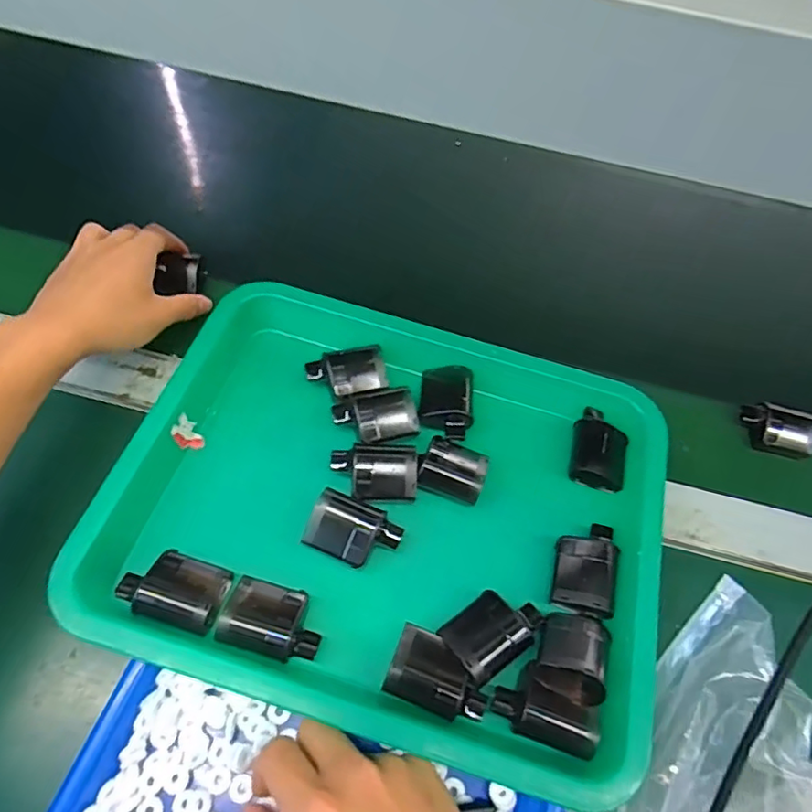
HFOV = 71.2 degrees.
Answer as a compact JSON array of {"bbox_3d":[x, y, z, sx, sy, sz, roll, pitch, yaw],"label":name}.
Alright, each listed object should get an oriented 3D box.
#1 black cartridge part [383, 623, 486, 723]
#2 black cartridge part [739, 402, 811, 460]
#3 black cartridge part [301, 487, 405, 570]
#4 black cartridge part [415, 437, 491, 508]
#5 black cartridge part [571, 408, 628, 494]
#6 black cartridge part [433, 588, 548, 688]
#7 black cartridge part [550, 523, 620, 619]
[{"bbox_3d":[0.018,0.149,0.311,0.054,0.019,0.037,22,61,7],"label":"black cartridge part"},{"bbox_3d":[0.302,0.020,0.463,0.054,0.029,0.034,15,60,3],"label":"black cartridge part"},{"bbox_3d":[-0.032,0.081,0.352,0.054,0.033,0.035,22,61,7],"label":"black cartridge part"},{"bbox_3d":[0.031,0.043,0.378,0.046,0.029,0.039,20,60,6],"label":"black cartridge part"},{"bbox_3d":[0.135,0.028,0.395,0.036,0.020,0.060,11,60,0],"label":"black cartridge part"},{"bbox_3d":[0.050,0.130,0.328,0.055,0.023,0.038,-32,68,-21],"label":"black cartridge part"},{"bbox_3d":[0.112,0.099,0.351,0.037,0.014,0.057,14,57,4],"label":"black cartridge part"}]

